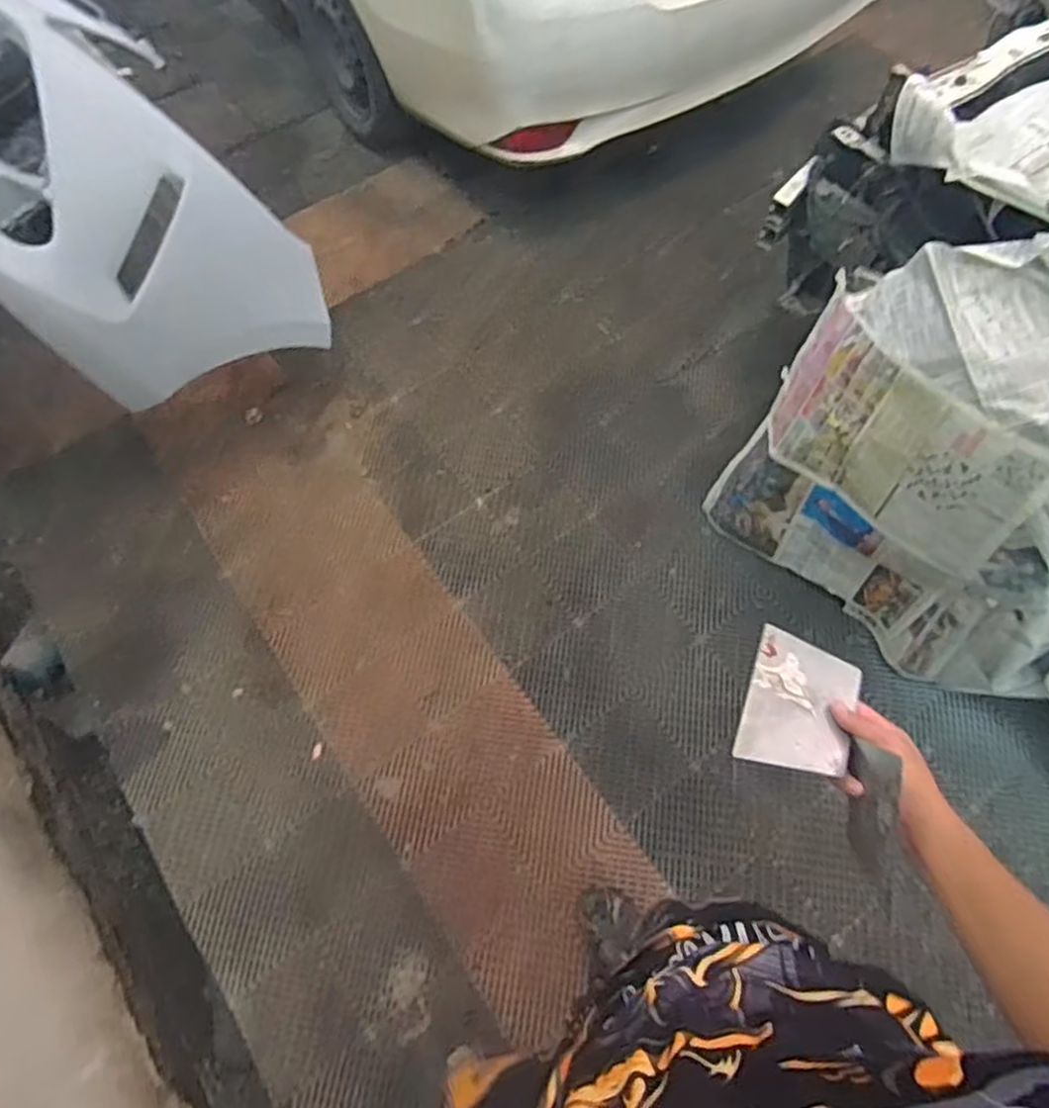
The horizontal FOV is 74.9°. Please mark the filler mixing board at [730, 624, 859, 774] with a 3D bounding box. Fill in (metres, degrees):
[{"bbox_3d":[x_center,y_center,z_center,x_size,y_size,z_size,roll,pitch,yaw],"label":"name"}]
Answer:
[{"bbox_3d":[0.266,0.144,0.660,0.096,0.011,0.135,15,64,17],"label":"filler mixing board"}]

